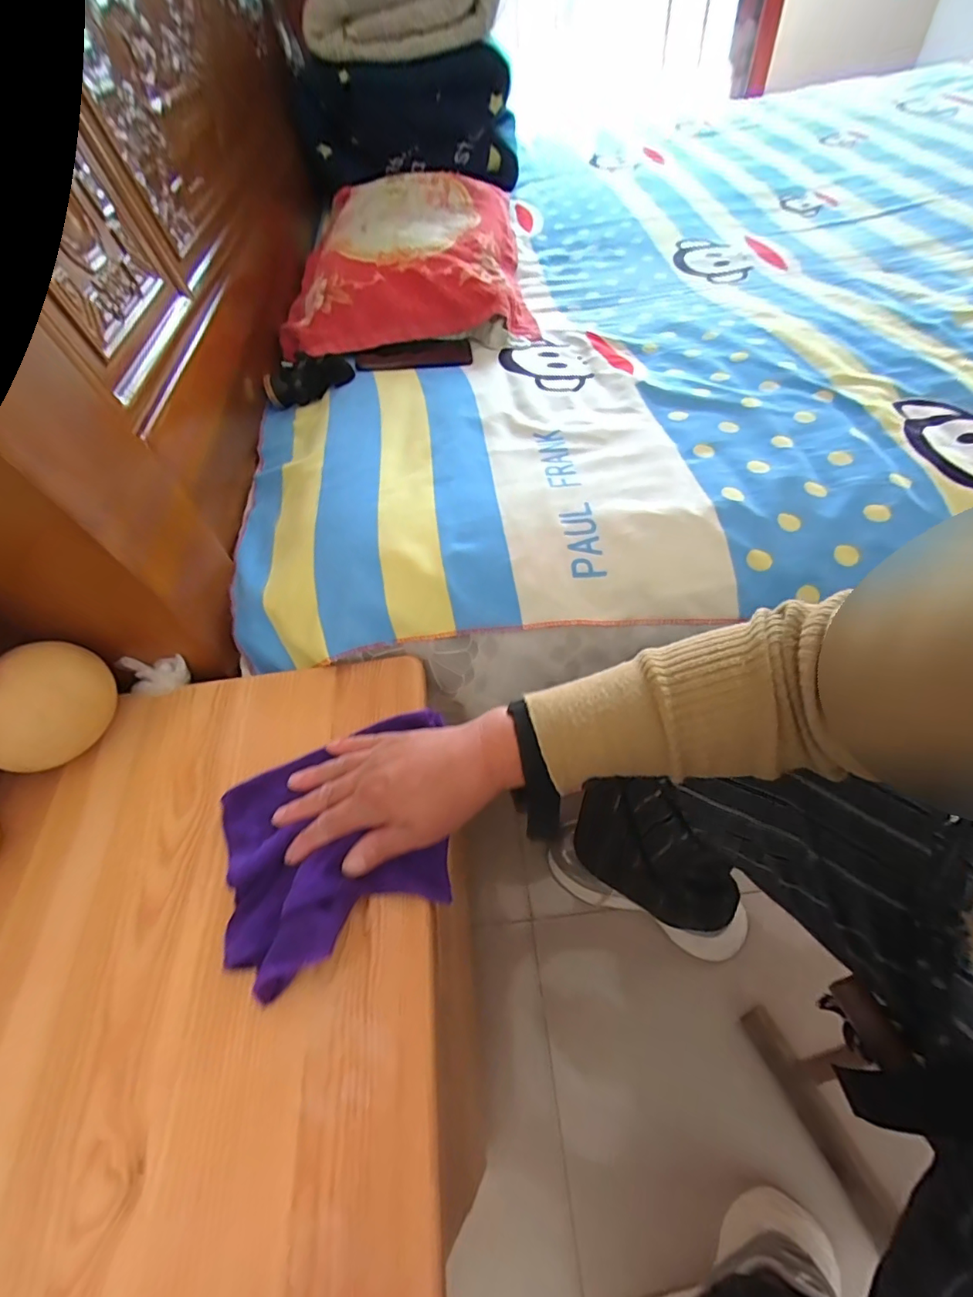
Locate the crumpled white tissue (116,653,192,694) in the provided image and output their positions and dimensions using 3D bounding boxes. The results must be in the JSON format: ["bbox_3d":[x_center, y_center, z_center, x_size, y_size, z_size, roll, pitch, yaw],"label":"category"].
[{"bbox_3d":[-0.294,0.023,0.454,0.052,0.025,0.026,-10,54,-1],"label":"crumpled white tissue"}]

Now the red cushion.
[{"bbox_3d":[-0.127,-0.596,0.785,0.367,0.098,0.382,-9,54,0],"label":"red cushion"}]

